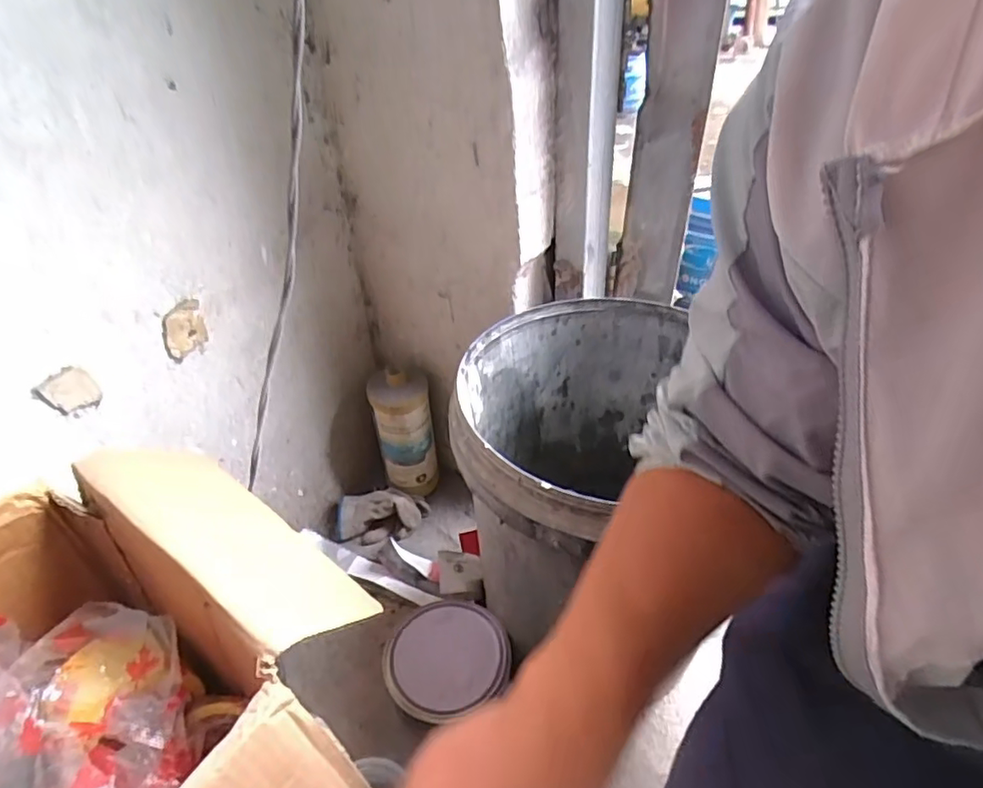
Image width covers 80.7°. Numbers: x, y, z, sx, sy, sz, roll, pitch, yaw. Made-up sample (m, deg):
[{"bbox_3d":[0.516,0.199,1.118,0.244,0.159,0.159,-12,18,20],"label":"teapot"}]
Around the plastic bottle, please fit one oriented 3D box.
[{"bbox_3d":[-0.125,0.048,0.844,0.078,0.213,0.084,-9,37,-5],"label":"plastic bottle"}]

